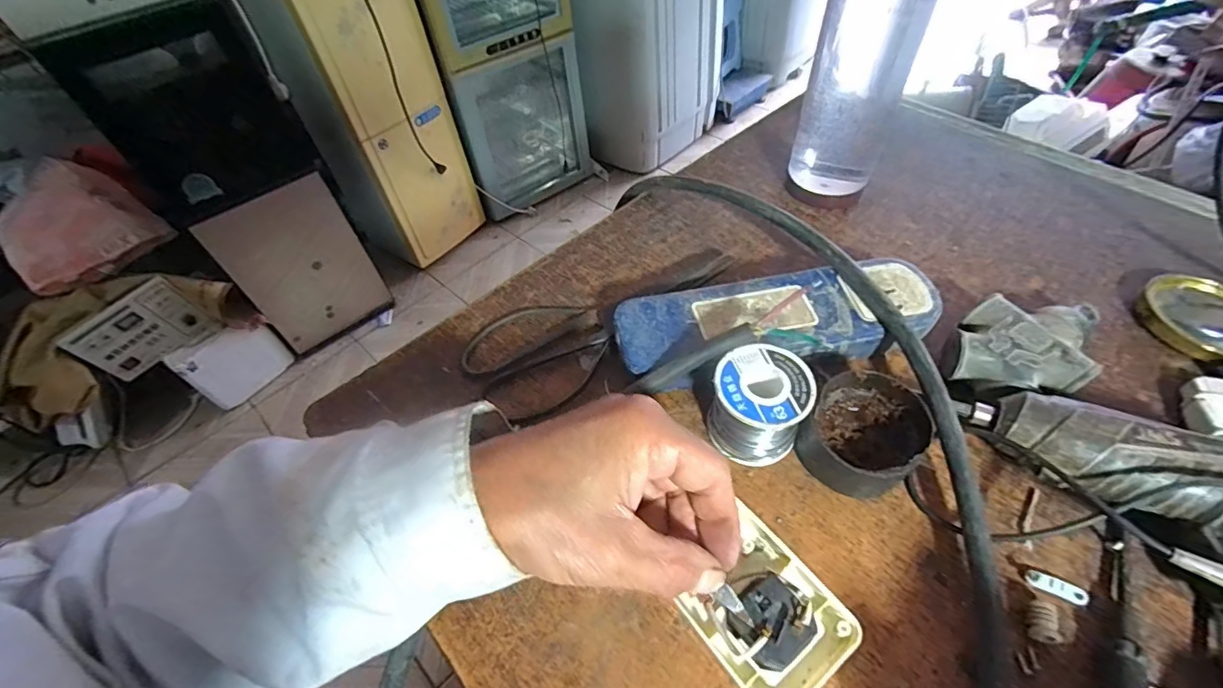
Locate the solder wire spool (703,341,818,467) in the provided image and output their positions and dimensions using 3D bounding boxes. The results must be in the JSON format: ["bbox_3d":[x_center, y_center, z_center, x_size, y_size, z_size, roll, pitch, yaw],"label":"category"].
[{"bbox_3d":[0.082,0.036,0.294,0.050,0.050,0.051,-3,50,4],"label":"solder wire spool"}]

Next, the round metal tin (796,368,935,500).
[{"bbox_3d":[0.138,0.051,0.288,0.056,0.040,0.058,-3,50,4],"label":"round metal tin"}]

